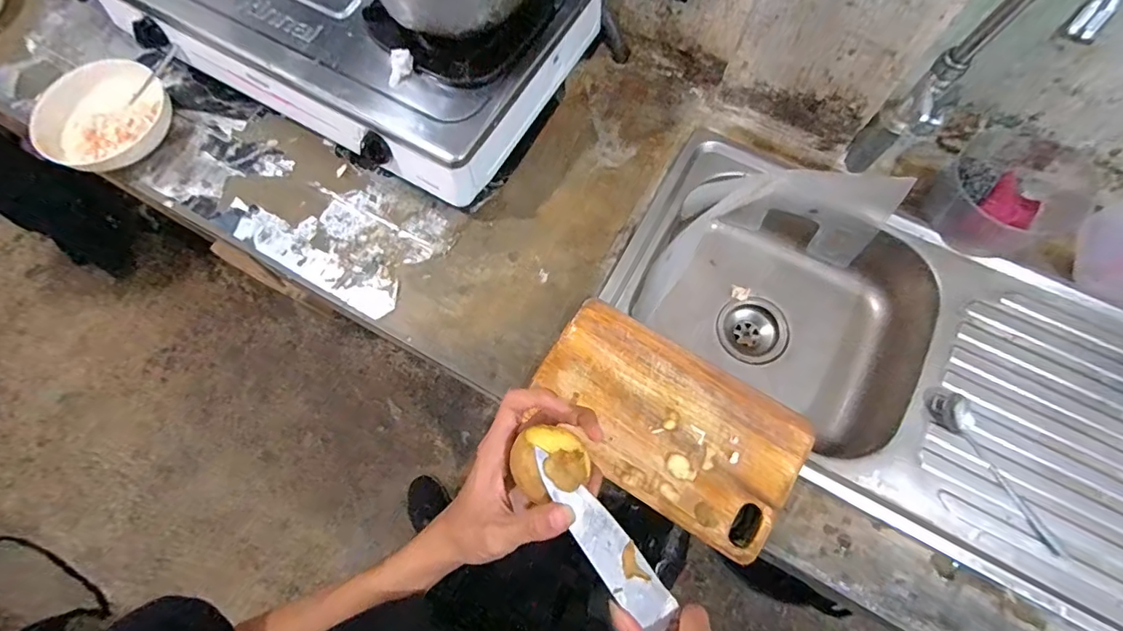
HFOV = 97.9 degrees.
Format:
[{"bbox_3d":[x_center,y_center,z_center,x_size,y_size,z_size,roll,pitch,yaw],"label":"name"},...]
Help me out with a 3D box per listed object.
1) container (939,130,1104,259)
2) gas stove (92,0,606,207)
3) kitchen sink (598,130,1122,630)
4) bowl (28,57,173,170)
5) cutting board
[{"bbox_3d":[0.567,-0.158,0.621,0.149,0.074,0.145,0,72,1],"label":"container"},{"bbox_3d":[-0.318,-0.434,0.701,0.667,0.122,0.352,24,74,9],"label":"gas stove"},{"bbox_3d":[0.420,0.061,0.658,0.715,0.186,0.360,30,75,11],"label":"kitchen sink"},{"bbox_3d":[-0.680,-0.296,0.733,0.186,0.050,0.177,0,72,1],"label":"bowl"},{"bbox_3d":[0.120,0.126,0.584,0.309,0.027,0.177,31,75,11],"label":"cutting board"}]

